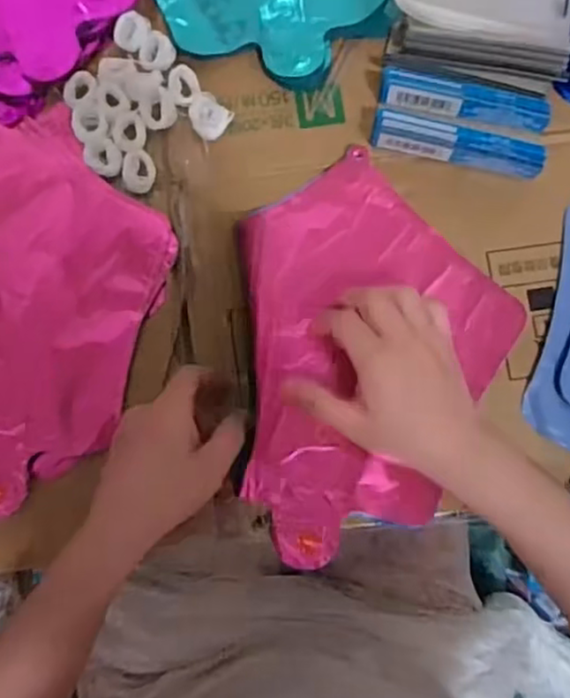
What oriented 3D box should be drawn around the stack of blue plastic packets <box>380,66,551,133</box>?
[{"bbox_3d":[0.120,-0.166,0.454,0.110,0.026,0.023,10,79,2],"label":"stack of blue plastic packets"}]

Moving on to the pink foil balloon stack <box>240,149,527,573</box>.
[{"bbox_3d":[0.064,0.005,0.450,0.176,0.019,0.260,0,79,0],"label":"pink foil balloon stack"}]

